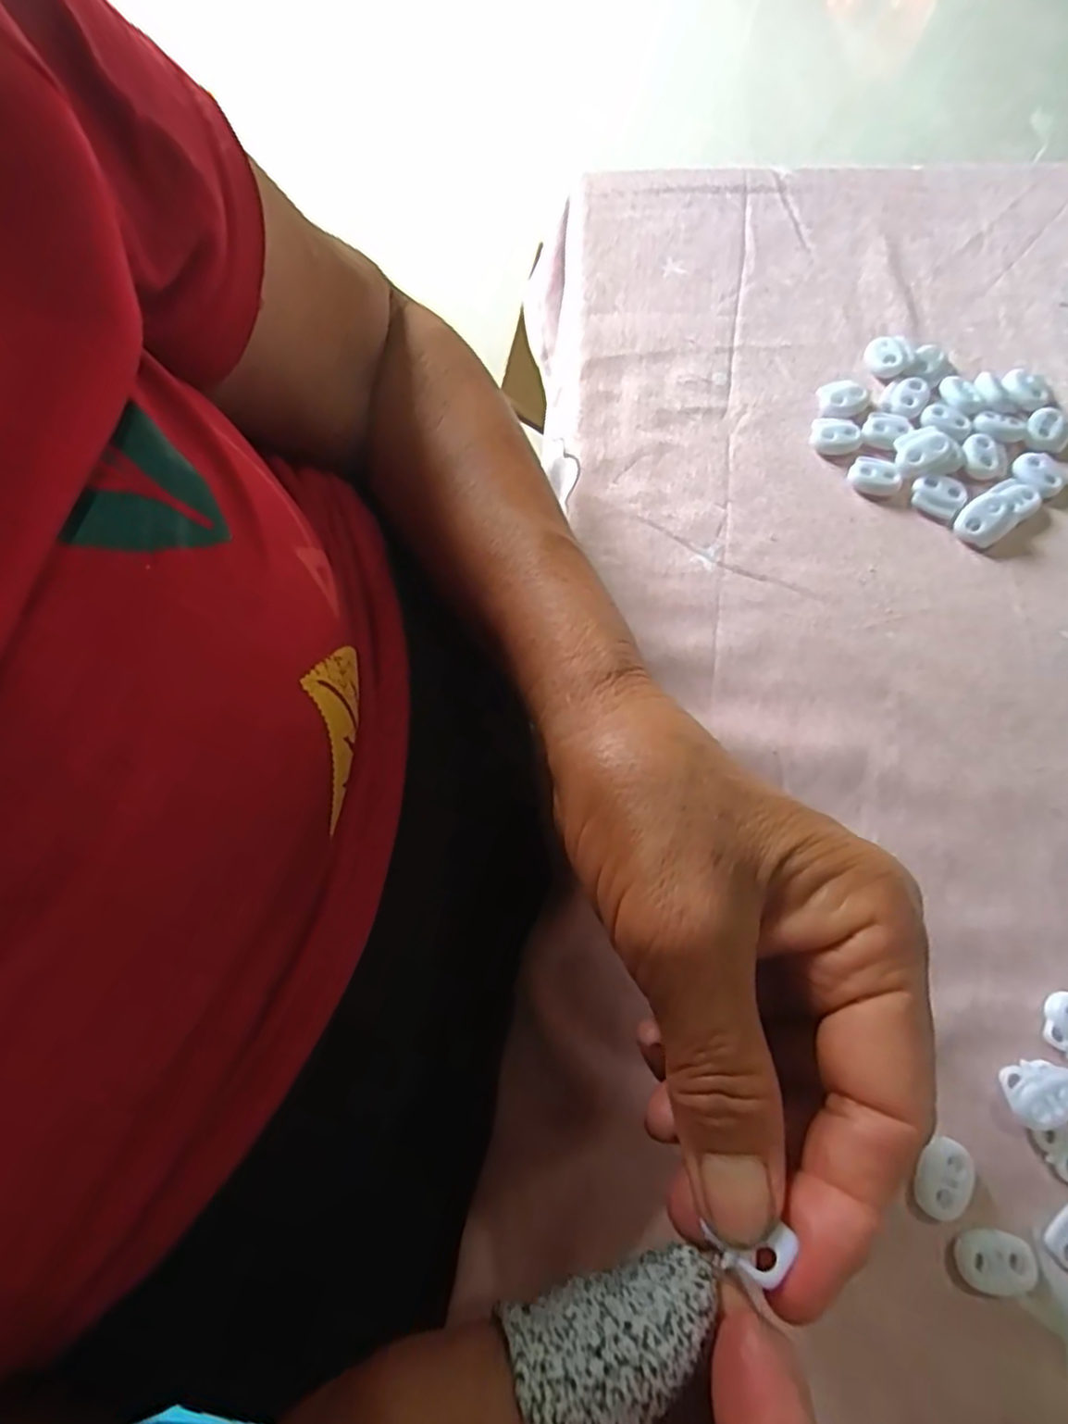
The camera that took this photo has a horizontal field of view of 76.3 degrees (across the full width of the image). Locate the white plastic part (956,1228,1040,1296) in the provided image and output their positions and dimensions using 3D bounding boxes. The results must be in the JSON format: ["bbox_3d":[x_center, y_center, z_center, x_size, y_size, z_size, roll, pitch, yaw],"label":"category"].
[{"bbox_3d":[0.137,0.163,0.202,0.022,0.004,0.015,8,70,5],"label":"white plastic part"}]

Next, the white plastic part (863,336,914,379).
[{"bbox_3d":[0.164,-0.165,0.315,0.020,0.005,0.021,27,72,11],"label":"white plastic part"}]

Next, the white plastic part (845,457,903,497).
[{"bbox_3d":[0.148,-0.102,0.295,0.022,0.006,0.016,25,72,11],"label":"white plastic part"}]

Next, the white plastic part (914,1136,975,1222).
[{"bbox_3d":[0.125,0.143,0.209,0.015,0.006,0.021,33,74,13],"label":"white plastic part"}]

